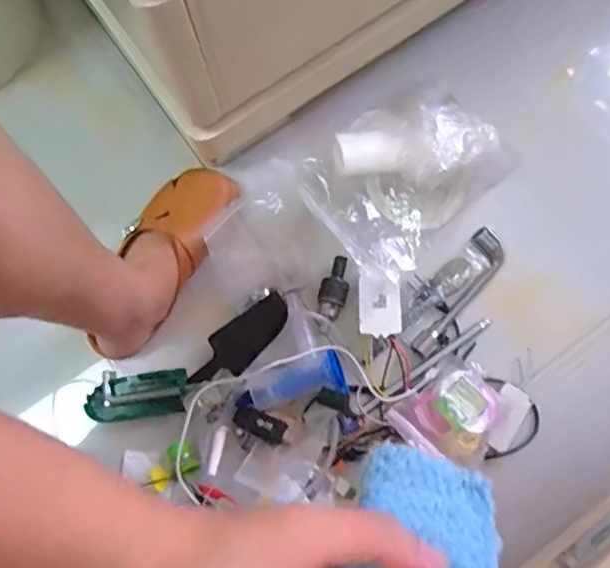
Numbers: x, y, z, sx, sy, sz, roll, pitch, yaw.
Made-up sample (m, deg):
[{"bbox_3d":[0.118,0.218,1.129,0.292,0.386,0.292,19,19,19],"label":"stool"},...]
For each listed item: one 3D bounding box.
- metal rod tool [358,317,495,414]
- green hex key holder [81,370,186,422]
[{"bbox_3d":[0.137,0.092,0.623,0.177,0.008,0.012,-34,78,-7],"label":"metal rod tool"},{"bbox_3d":[-0.190,0.124,0.626,0.114,0.014,0.052,-8,77,-1],"label":"green hex key holder"}]

